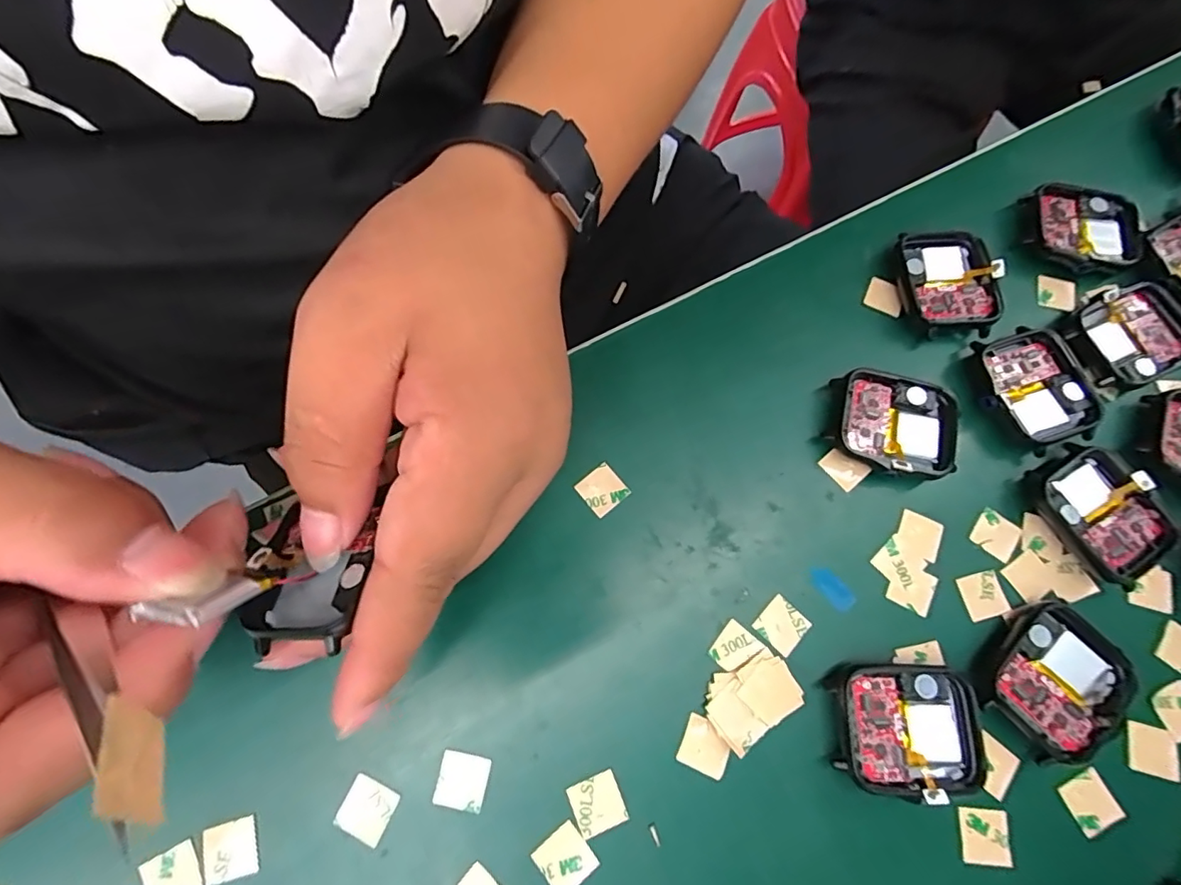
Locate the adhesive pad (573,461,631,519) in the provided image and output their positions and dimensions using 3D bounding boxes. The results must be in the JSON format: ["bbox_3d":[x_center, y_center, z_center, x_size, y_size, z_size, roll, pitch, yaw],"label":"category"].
[{"bbox_3d":[0.004,0.018,0.197,0.015,0.004,0.015,-39,81,-11],"label":"adhesive pad"}]

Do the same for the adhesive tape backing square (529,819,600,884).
[{"bbox_3d":[-0.008,0.128,0.163,0.015,0.004,0.016,-39,75,-11],"label":"adhesive tape backing square"}]

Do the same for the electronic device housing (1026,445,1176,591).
[{"bbox_3d":[0.187,0.026,0.193,0.036,0.010,0.047,-28,76,-10],"label":"electronic device housing"}]

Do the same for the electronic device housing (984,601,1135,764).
[{"bbox_3d":[0.155,0.081,0.178,0.045,0.011,0.036,-42,79,-13],"label":"electronic device housing"}]

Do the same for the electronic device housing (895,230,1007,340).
[{"bbox_3d":[0.146,-0.066,0.220,0.036,0.014,0.048,-4,73,-3],"label":"electronic device housing"}]

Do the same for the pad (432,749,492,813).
[{"bbox_3d":[-0.041,0.107,0.167,0.015,0.004,0.016,11,73,1],"label":"pad"}]

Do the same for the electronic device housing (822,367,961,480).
[{"bbox_3d":[0.114,-0.006,0.203,0.046,0.013,0.038,9,73,1],"label":"electronic device housing"}]

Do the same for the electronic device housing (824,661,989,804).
[{"bbox_3d":[0.101,0.092,0.172,0.046,0.012,0.037,0,73,-2],"label":"electronic device housing"}]

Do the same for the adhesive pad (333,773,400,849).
[{"bbox_3d":[-0.070,0.114,0.164,0.016,0.004,0.016,26,74,6],"label":"adhesive pad"}]

